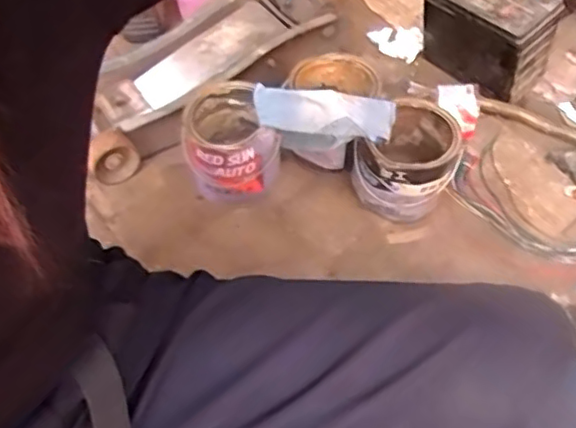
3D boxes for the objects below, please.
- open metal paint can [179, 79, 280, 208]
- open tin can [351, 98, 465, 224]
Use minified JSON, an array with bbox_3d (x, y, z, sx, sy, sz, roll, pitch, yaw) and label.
[{"bbox_3d":[-0.105,-0.118,1.069,0.151,0.155,0.176,-19,54,-14],"label":"open metal paint can"},{"bbox_3d":[0.206,-0.089,1.036,0.156,0.149,0.169,-1,52,1],"label":"open tin can"}]

